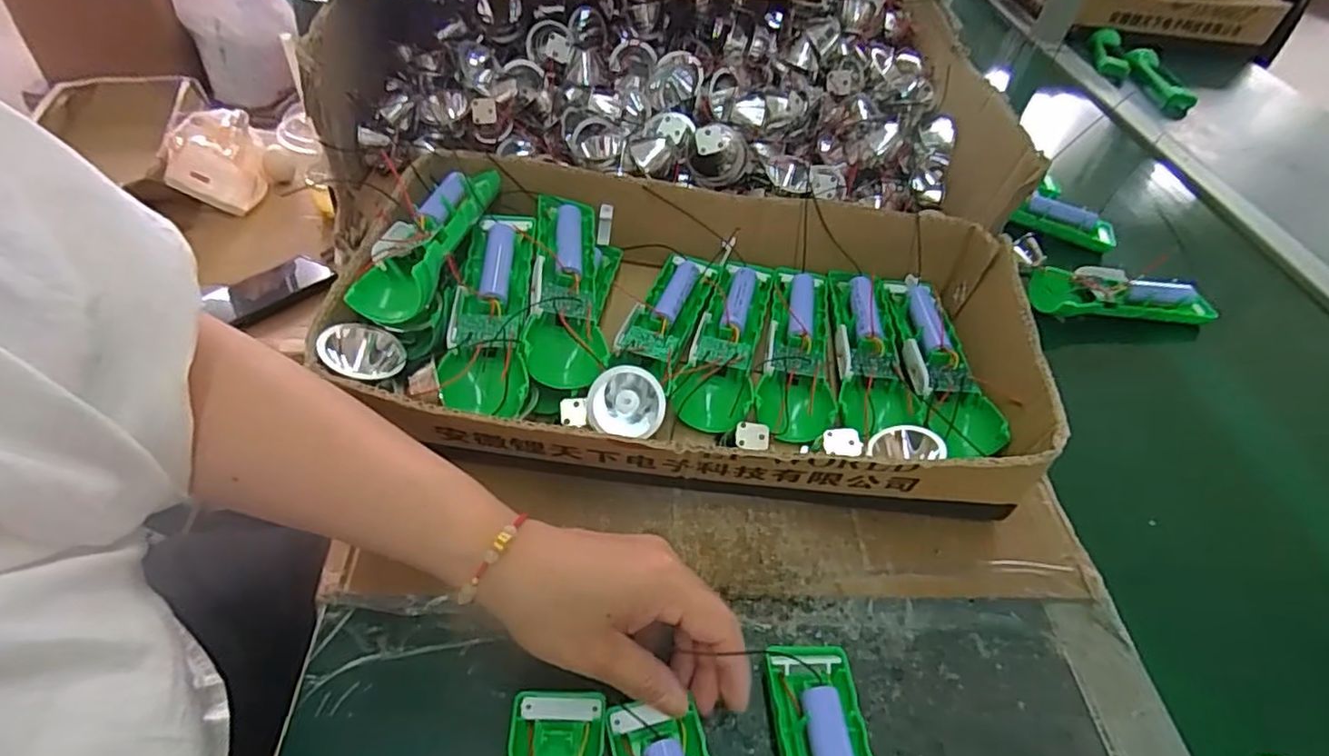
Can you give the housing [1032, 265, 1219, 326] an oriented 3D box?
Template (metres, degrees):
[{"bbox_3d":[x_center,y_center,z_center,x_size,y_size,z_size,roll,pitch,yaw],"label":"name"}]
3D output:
[{"bbox_3d":[0.389,-0.072,0.550,0.148,0.023,0.047,5,47,-3],"label":"housing"}]

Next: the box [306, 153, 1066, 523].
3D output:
[{"bbox_3d":[0.024,-0.040,0.426,0.413,0.097,0.228,3,45,3],"label":"box"}]

